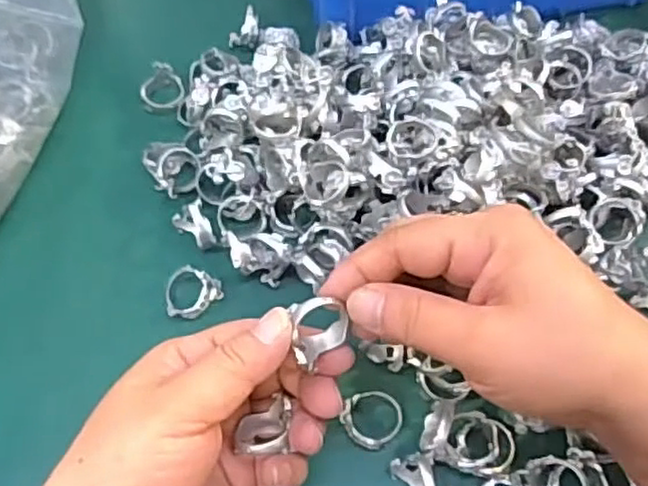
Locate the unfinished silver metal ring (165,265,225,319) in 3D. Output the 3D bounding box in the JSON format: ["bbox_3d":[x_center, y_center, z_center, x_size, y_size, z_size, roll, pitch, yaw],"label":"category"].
[{"bbox_3d":[-0.067,0.026,0.348,0.029,0.016,0.025,9,61,5],"label":"unfinished silver metal ring"}]

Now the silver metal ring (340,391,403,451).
[{"bbox_3d":[0.022,0.081,0.315,0.026,0.008,0.027,3,73,-10],"label":"silver metal ring"}]

